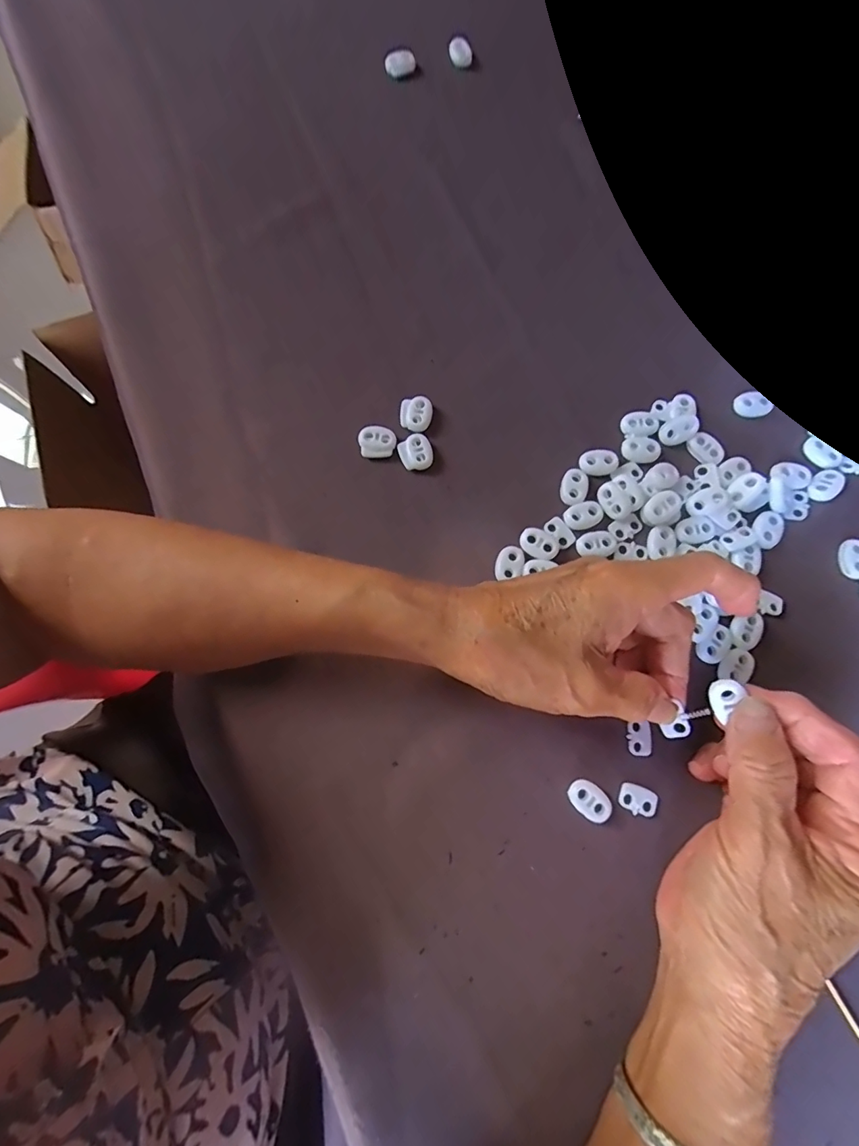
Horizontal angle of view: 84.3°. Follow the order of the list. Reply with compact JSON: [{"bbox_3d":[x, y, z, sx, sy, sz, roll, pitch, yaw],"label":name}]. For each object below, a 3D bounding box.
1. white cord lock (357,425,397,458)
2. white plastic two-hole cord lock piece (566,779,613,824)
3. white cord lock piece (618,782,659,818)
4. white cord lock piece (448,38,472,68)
[{"bbox_3d":[-0.031,-0.079,0.283,0.022,0.005,0.018,1,76,0],"label":"white cord lock"},{"bbox_3d":[0.081,0.115,0.240,0.015,0.005,0.023,-43,80,-10],"label":"white plastic two-hole cord lock piece"},{"bbox_3d":[0.106,0.116,0.241,0.019,0.004,0.014,23,77,5],"label":"white cord lock piece"},{"bbox_3d":[0.023,-0.396,0.362,0.018,0.010,0.019,3,76,0],"label":"white cord lock piece"}]

